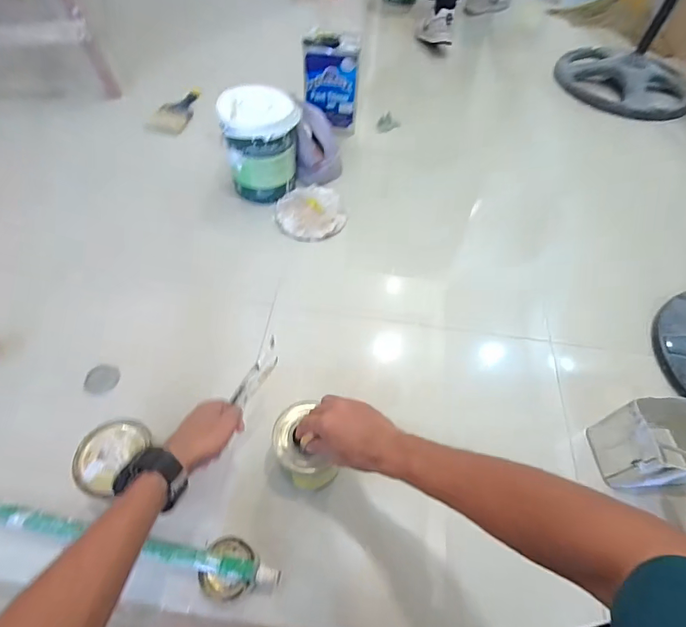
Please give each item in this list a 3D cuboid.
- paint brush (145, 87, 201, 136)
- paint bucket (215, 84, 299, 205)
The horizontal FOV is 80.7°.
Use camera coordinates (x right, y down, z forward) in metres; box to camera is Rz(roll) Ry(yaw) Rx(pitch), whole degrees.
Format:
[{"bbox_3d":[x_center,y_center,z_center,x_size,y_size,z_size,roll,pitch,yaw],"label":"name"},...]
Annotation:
[{"bbox_3d":[-0.510,-0.627,1.242,0.110,0.027,0.247,9,51,-3],"label":"paint brush"},{"bbox_3d":[-0.195,-0.407,0.995,0.169,0.219,0.169,2,56,-2],"label":"paint bucket"}]

